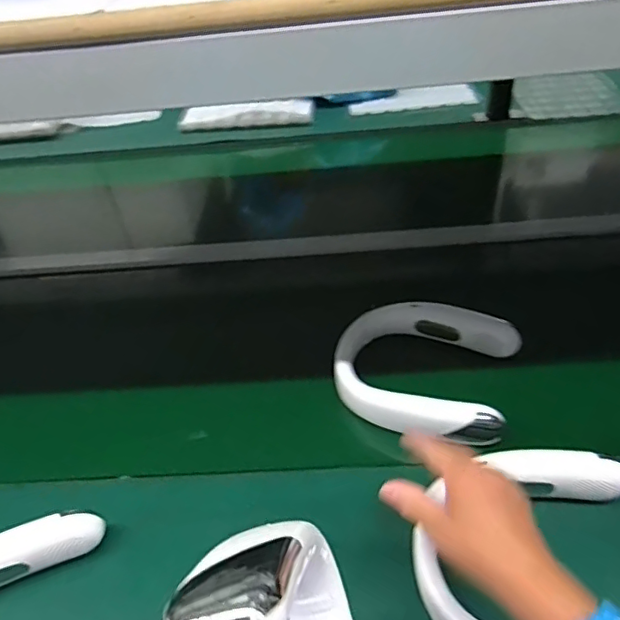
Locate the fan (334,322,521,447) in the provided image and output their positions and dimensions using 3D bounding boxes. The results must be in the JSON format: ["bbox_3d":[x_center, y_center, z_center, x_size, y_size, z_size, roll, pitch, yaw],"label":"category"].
[{"bbox_3d":[0.142,0.072,0.704,0.207,0.052,0.185,13,45,20],"label":"fan"}]

